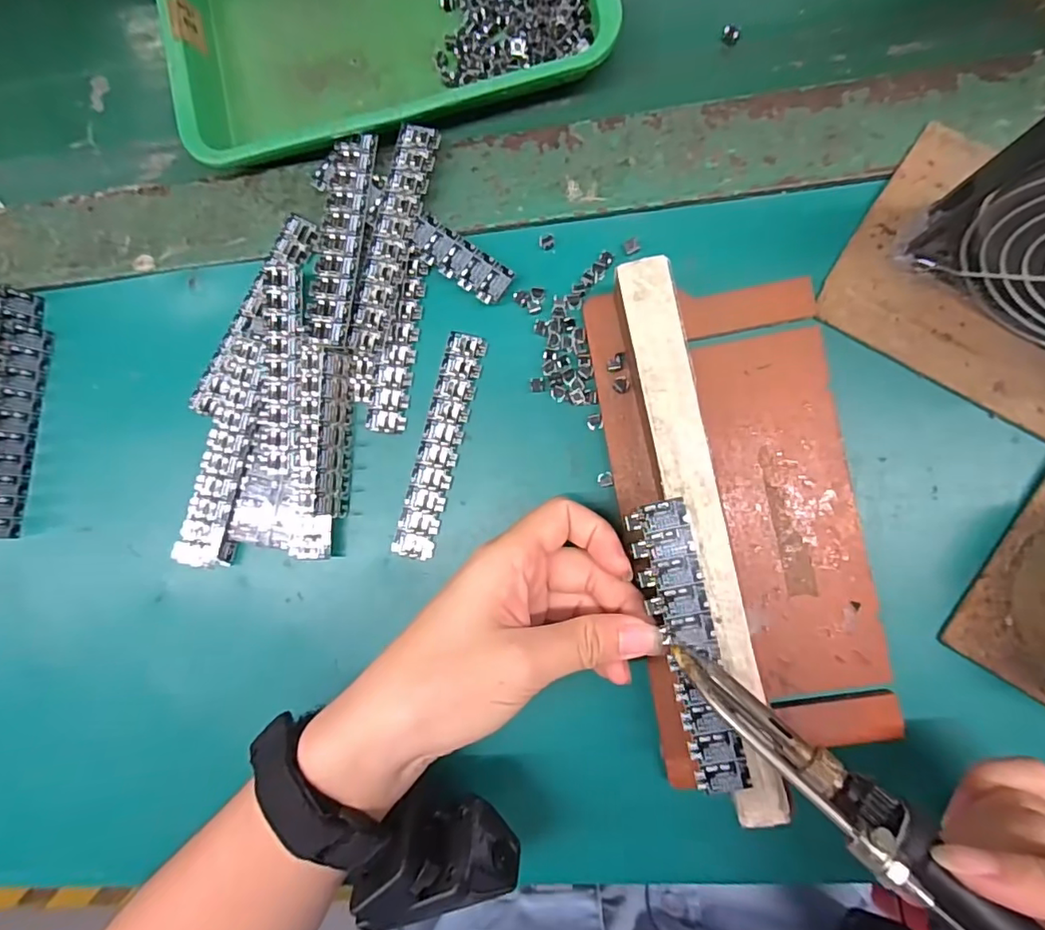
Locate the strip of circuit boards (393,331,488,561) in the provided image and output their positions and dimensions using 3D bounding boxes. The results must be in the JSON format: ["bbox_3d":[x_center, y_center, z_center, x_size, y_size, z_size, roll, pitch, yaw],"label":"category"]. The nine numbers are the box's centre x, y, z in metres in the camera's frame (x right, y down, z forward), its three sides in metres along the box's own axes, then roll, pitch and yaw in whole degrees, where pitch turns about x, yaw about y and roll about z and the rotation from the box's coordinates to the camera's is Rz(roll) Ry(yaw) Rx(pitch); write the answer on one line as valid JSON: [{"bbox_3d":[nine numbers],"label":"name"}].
[{"bbox_3d":[-0.040,-0.009,0.265,0.020,0.004,0.108,14,89,8],"label":"strip of circuit boards"}]

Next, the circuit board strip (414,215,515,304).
[{"bbox_3d":[-0.030,-0.097,0.260,0.053,0.004,0.020,39,86,6],"label":"circuit board strip"}]

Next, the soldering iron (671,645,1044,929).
[{"bbox_3d":[0.128,0.128,0.154,0.203,0.023,0.019,39,92,24],"label":"soldering iron"}]

